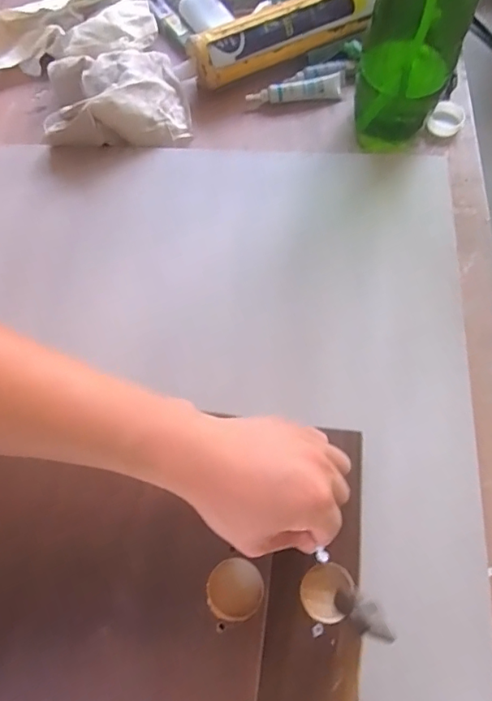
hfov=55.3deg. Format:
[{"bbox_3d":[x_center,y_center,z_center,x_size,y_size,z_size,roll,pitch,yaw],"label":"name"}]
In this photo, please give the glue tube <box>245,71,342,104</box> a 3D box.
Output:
[{"bbox_3d":[0.057,-0.291,0.531,0.106,0.014,0.023,-12,70,-3],"label":"glue tube"}]

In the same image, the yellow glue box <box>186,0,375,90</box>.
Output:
[{"bbox_3d":[0.045,-0.361,0.531,0.224,0.036,0.055,-23,116,-5],"label":"yellow glue box"}]

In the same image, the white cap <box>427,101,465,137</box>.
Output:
[{"bbox_3d":[0.221,-0.253,0.515,0.034,0.013,0.039,33,74,13],"label":"white cap"}]

